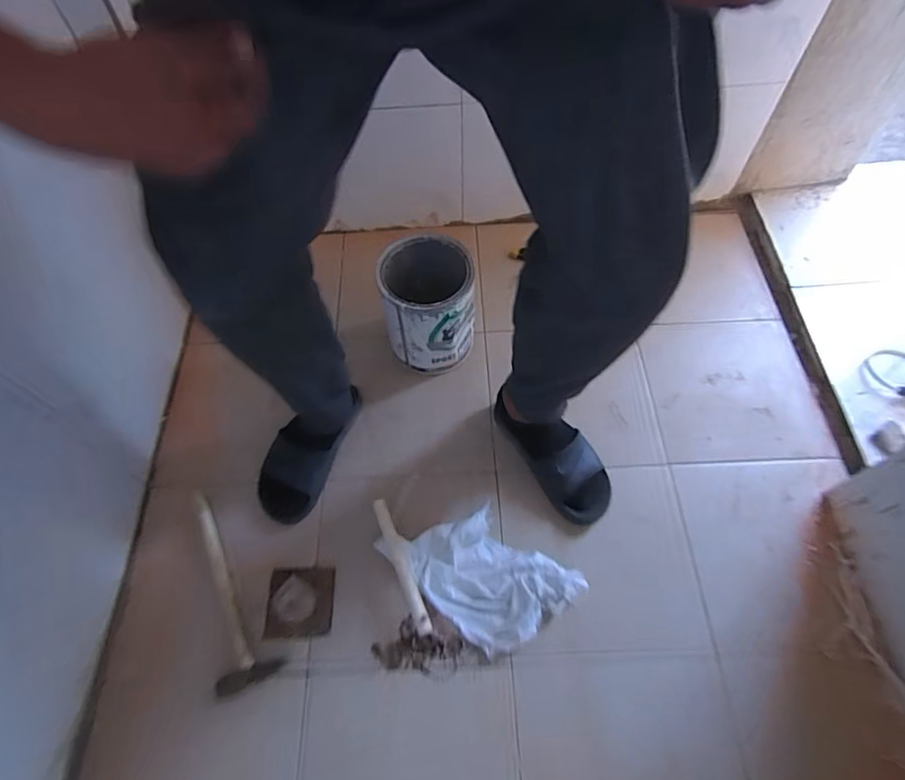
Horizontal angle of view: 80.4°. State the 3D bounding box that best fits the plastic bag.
[{"bbox_3d":[0.043,0.278,0.842,0.282,0.036,0.181,37,67,20],"label":"plastic bag"}]

